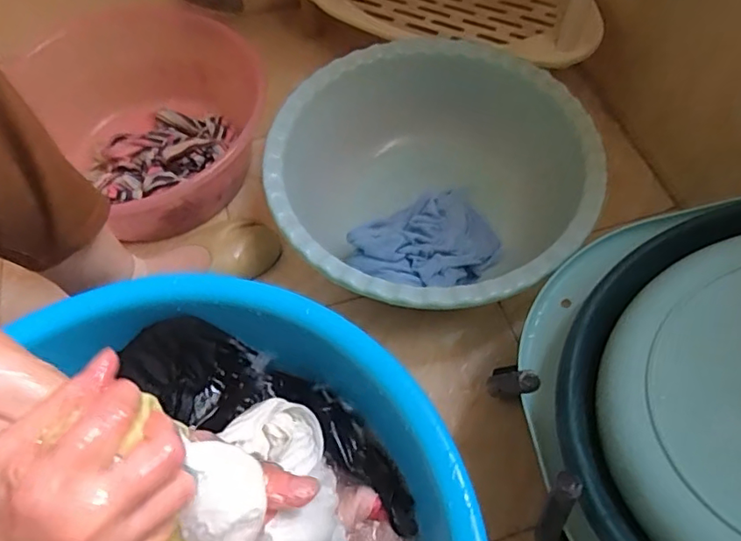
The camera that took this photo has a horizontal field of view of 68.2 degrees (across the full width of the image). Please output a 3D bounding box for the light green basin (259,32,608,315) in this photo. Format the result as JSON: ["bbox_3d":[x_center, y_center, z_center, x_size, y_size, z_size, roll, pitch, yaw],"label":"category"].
[{"bbox_3d":[0.064,-0.102,0.679,0.377,0.140,0.361,-1,59,2],"label":"light green basin"}]

